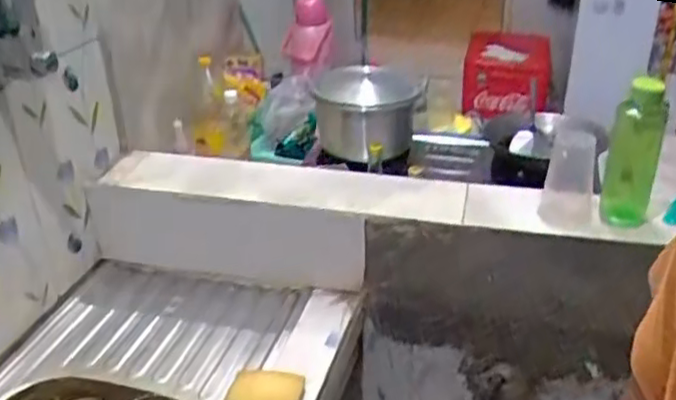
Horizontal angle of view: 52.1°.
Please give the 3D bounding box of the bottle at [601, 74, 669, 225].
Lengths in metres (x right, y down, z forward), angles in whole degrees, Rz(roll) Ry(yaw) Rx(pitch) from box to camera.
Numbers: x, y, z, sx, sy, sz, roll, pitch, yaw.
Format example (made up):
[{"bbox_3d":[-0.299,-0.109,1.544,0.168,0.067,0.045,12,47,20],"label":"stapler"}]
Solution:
[{"bbox_3d":[0.448,-0.074,1.044,0.071,0.234,0.062,13,33,22],"label":"bottle"}]

